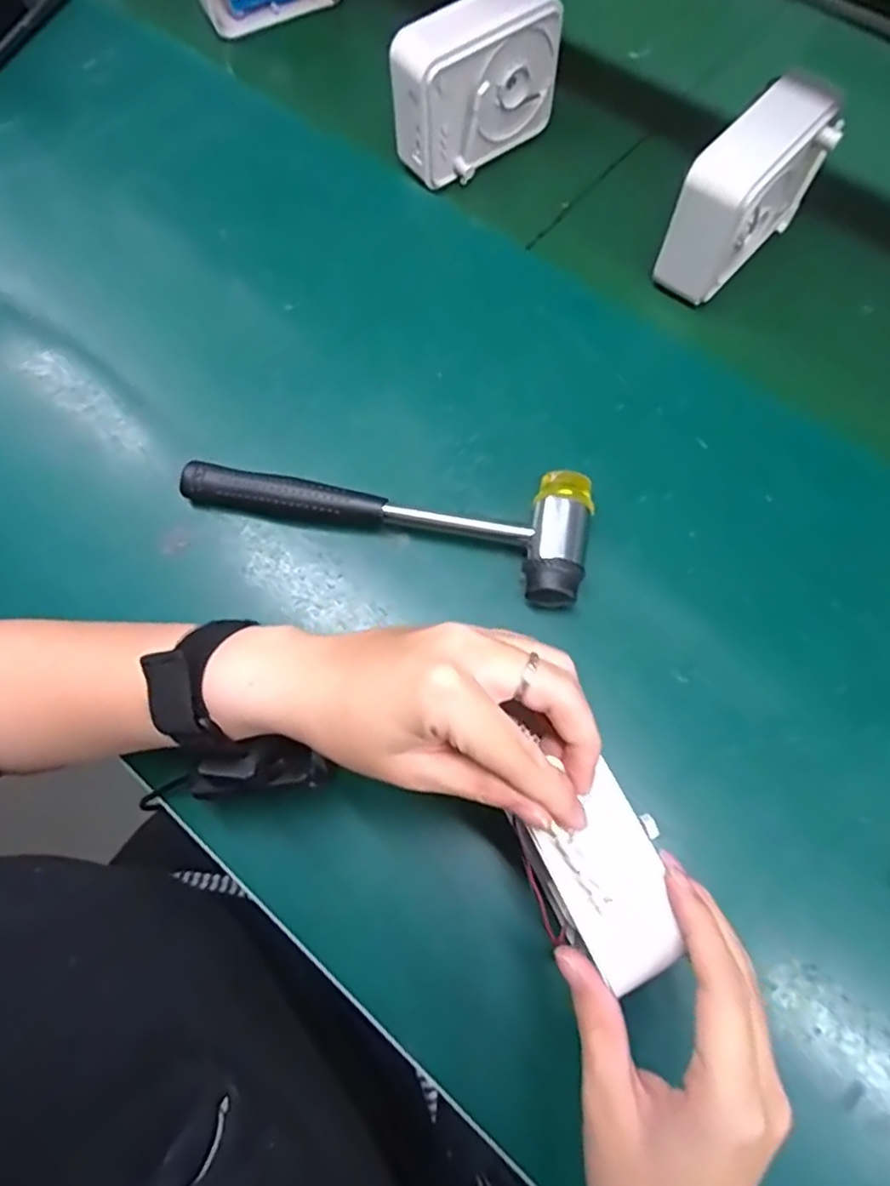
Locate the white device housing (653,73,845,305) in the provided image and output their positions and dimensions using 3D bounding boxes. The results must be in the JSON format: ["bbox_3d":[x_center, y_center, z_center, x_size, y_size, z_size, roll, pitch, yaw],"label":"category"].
[{"bbox_3d":[0.206,-0.267,0.453,0.055,0.097,0.113,42,77,15],"label":"white device housing"}]

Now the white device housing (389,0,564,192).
[{"bbox_3d":[0.027,-0.382,0.492,0.128,0.091,0.041,-35,72,-10],"label":"white device housing"}]

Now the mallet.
[{"bbox_3d":[-0.040,-0.051,0.409,0.255,0.034,0.080,10,71,8],"label":"mallet"}]

